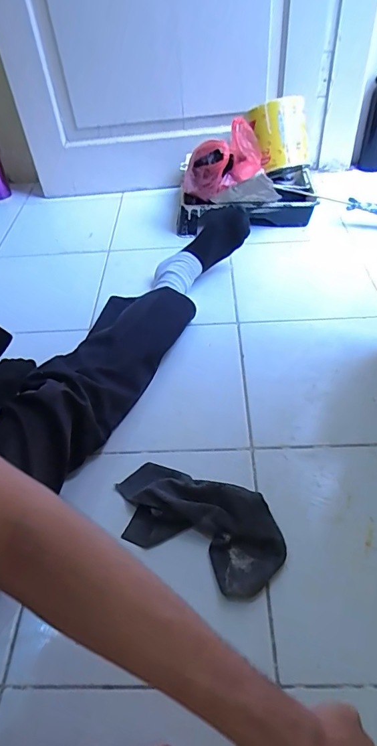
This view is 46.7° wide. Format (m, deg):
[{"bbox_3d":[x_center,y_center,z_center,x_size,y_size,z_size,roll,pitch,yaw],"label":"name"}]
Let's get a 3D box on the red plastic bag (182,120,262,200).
[{"bbox_3d":[0.080,-0.471,1.000,0.182,0.124,0.110,-6,45,-1],"label":"red plastic bag"}]

